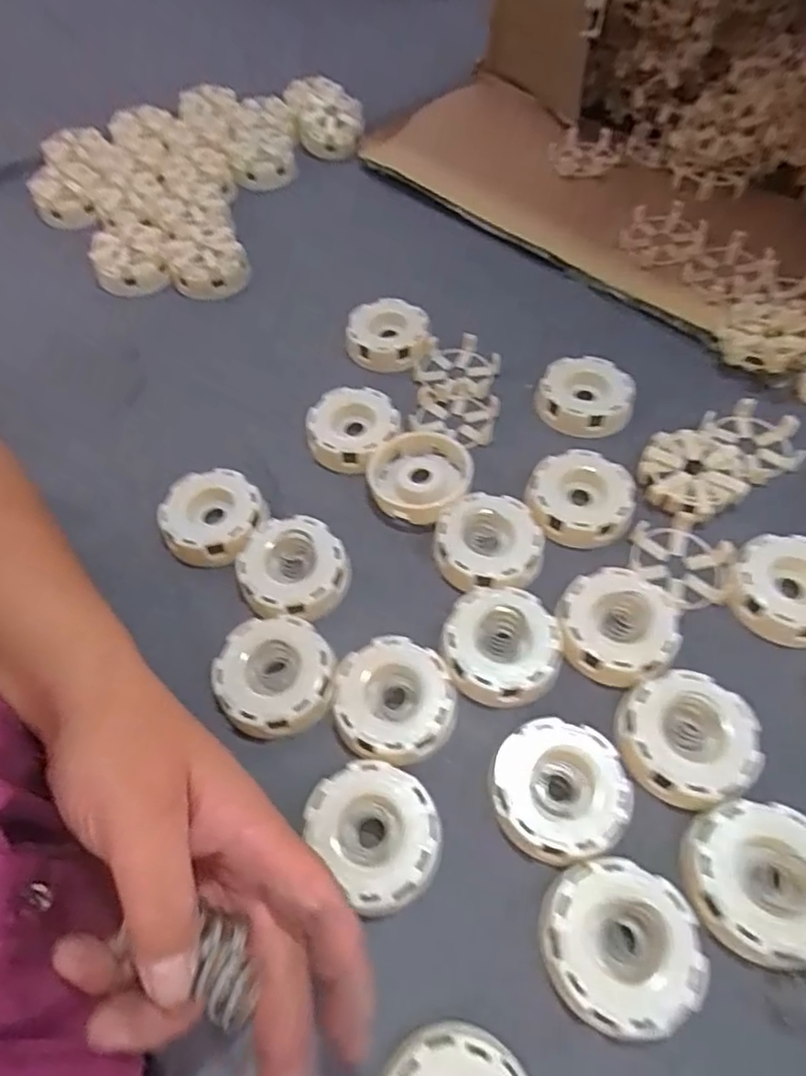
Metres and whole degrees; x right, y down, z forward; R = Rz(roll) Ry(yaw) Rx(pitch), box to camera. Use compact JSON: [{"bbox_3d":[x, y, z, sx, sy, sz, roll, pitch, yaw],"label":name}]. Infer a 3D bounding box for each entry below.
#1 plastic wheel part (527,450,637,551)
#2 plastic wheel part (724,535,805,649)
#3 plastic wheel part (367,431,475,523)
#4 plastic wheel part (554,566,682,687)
[{"bbox_3d":[0.115,-0.026,0.413,0.065,0.022,0.062,9,58,8],"label":"plastic wheel part"},{"bbox_3d":[0.227,0.029,0.372,0.064,0.021,0.063,-1,57,2],"label":"plastic wheel part"},{"bbox_3d":[0.011,-0.041,0.428,0.065,0.018,0.067,-1,57,2],"label":"plastic wheel part"},{"bbox_3d":[0.123,0.050,0.363,0.064,0.017,0.062,-1,57,2],"label":"plastic wheel part"}]

